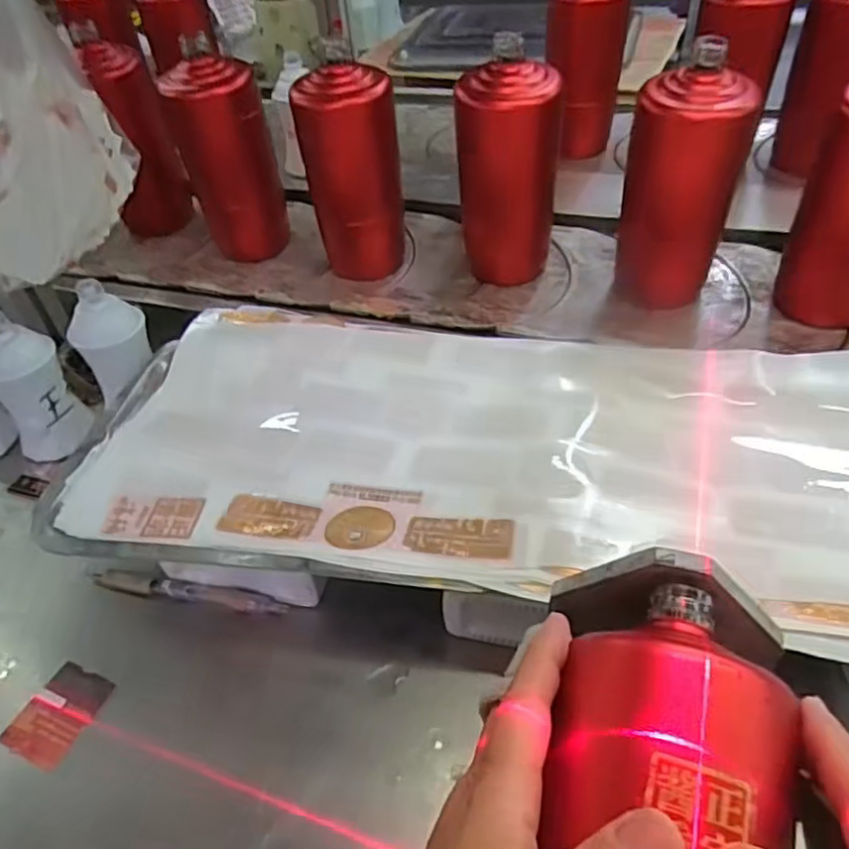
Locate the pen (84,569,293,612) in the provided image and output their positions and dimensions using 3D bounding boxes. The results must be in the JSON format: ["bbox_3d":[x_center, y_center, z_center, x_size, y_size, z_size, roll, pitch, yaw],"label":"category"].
[{"bbox_3d":[-0.151,0.107,0.425,0.131,0.008,0.013,6,47,11],"label":"pen"}]

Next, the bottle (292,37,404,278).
[{"bbox_3d":[-0.063,-0.222,0.587,0.066,0.183,0.064,-3,48,4],"label":"bottle"}]

